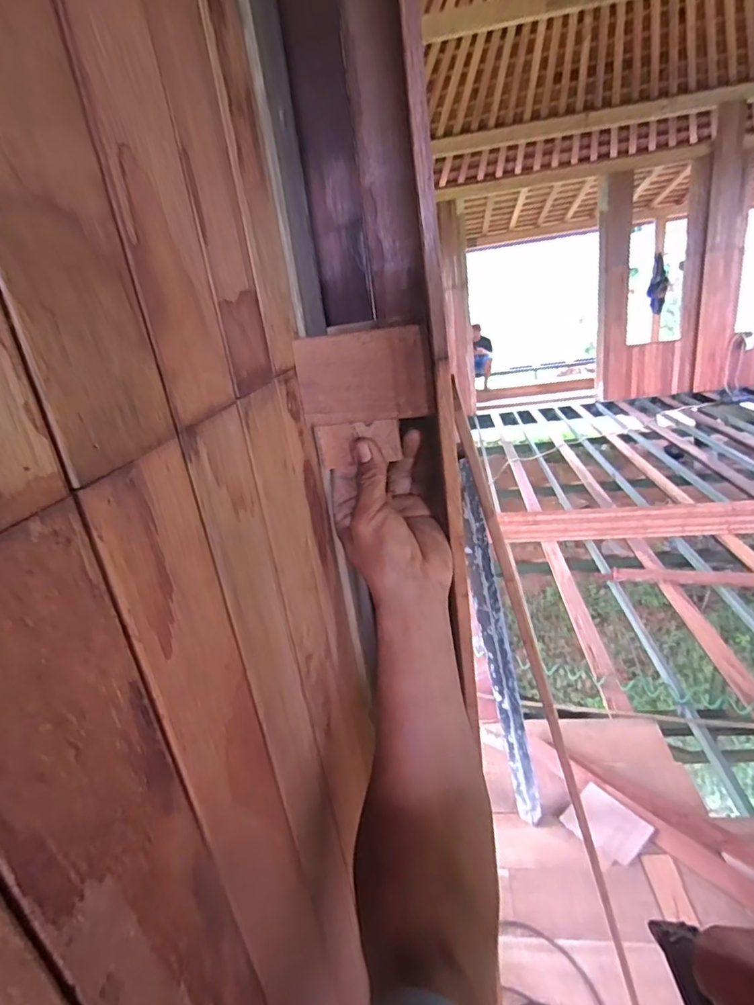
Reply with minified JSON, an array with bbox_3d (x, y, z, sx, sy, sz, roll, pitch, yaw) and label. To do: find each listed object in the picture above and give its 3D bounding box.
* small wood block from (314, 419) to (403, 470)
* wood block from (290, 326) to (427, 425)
[{"bbox_3d":[-0.014,-0.048,0.414,0.066,0.036,0.008,-10,21,10],"label":"small wood block"},{"bbox_3d":[-0.011,-0.092,0.383,0.093,0.064,0.011,-3,22,11],"label":"wood block"}]

